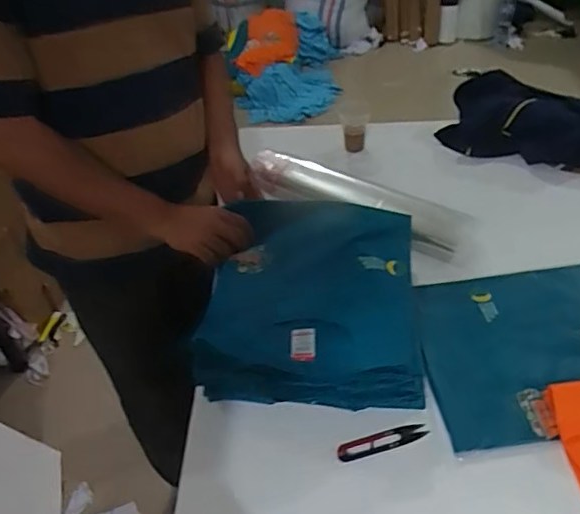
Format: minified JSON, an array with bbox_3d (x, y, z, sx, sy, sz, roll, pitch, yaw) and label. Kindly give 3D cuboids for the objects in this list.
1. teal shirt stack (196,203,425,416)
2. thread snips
[{"bbox_3d":[0.026,0.058,0.808,0.305,0.124,0.309,-2,44,3],"label":"teal shirt stack"},{"bbox_3d":[0.116,0.232,0.704,0.115,0.008,0.023,-13,44,-9],"label":"thread snips"}]

